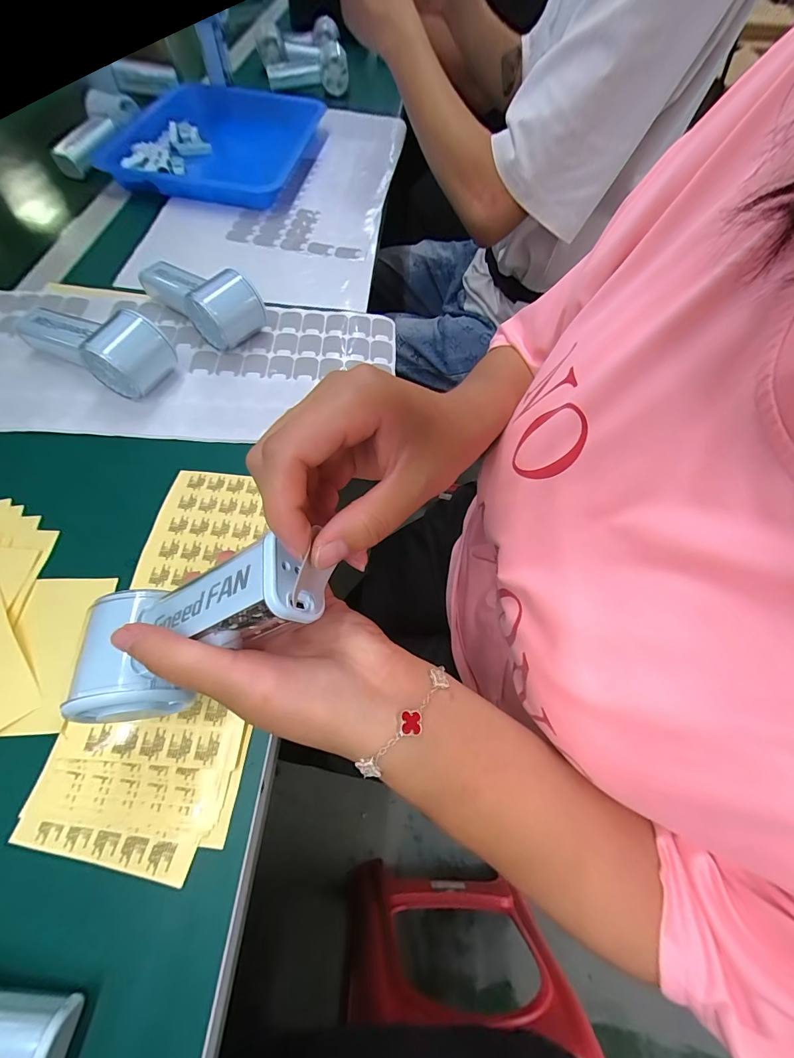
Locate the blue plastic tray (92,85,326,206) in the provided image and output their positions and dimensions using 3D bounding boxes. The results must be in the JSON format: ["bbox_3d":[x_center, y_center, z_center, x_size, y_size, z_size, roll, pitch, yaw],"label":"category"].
[{"bbox_3d":[-0.274,-0.630,0.600,0.287,0.036,0.351,10,63,1],"label":"blue plastic tray"}]

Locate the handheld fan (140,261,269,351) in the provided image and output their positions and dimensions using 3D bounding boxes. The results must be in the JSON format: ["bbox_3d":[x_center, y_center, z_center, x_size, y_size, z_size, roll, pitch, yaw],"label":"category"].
[{"bbox_3d":[-0.214,-0.259,0.404,0.147,0.060,0.060,41,68,15],"label":"handheld fan"}]

